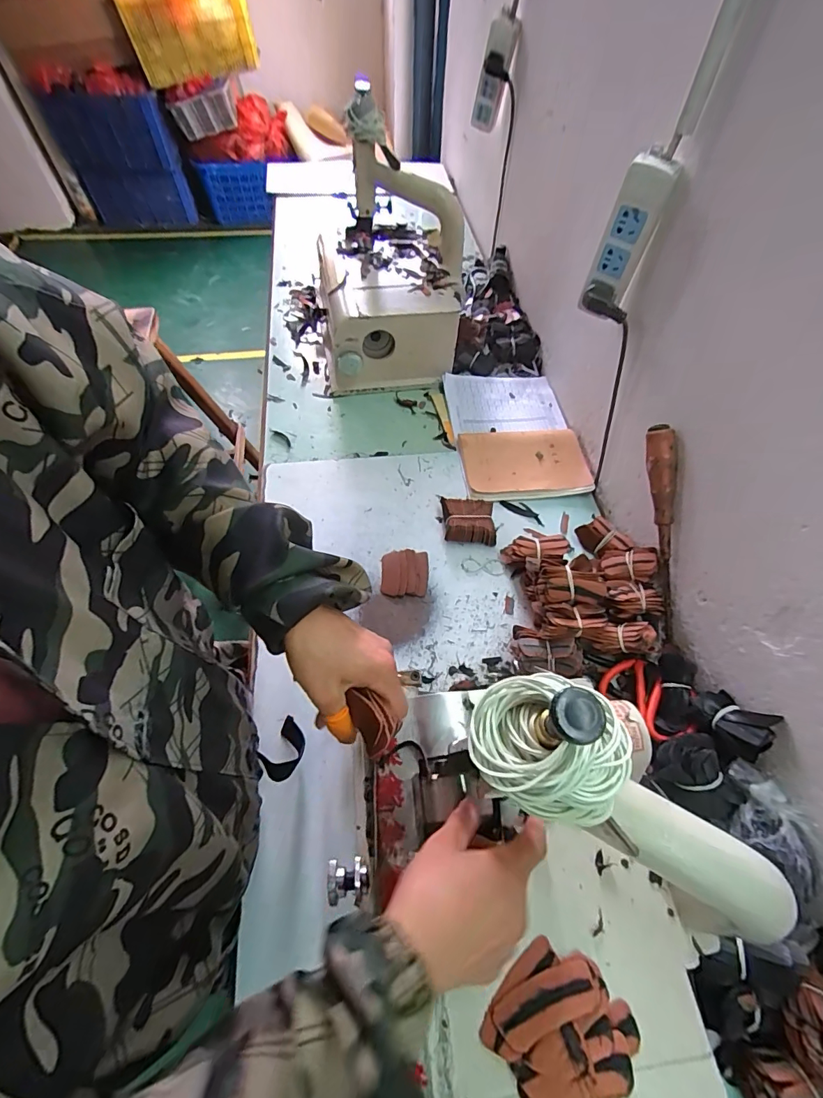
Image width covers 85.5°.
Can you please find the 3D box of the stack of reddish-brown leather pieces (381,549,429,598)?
[{"bbox_3d":[-0.009,0.034,0.643,0.068,0.009,0.071,-1,57,-1],"label":"stack of reddish-brown leather pieces"}]

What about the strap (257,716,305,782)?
[{"bbox_3d":[-0.137,0.217,0.489,0.036,0.032,0.071,1,15,2],"label":"strap"}]

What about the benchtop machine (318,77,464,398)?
[{"bbox_3d":[-0.039,-0.513,0.826,0.279,0.320,0.315,-7,58,-5],"label":"benchtop machine"}]

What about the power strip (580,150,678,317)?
[{"bbox_3d":[0.264,-0.380,0.556,0.059,0.168,0.032,21,60,13],"label":"power strip"}]

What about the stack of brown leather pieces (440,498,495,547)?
[{"bbox_3d":[0.088,-0.045,0.682,0.075,0.027,0.074,-1,57,-1],"label":"stack of brown leather pieces"}]

